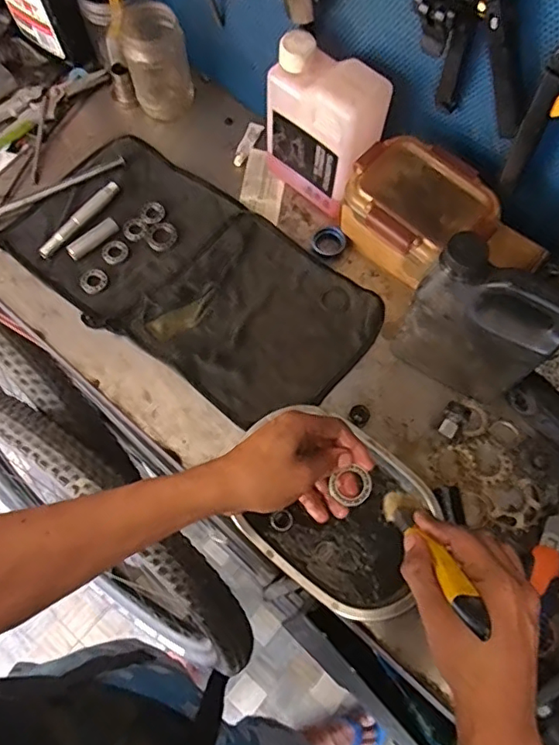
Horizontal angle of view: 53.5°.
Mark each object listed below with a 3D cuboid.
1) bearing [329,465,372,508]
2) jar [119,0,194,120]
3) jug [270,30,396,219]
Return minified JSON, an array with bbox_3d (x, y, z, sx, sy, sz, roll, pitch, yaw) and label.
[{"bbox_3d":[0.063,0.100,0.488,0.034,0.010,0.033,1,68,-2],"label":"bearing"},{"bbox_3d":[-0.155,-0.397,0.707,0.075,0.118,0.073,1,68,-2],"label":"jar"},{"bbox_3d":[0.053,-0.266,0.630,0.069,0.181,0.133,-39,74,-16],"label":"jug"}]

